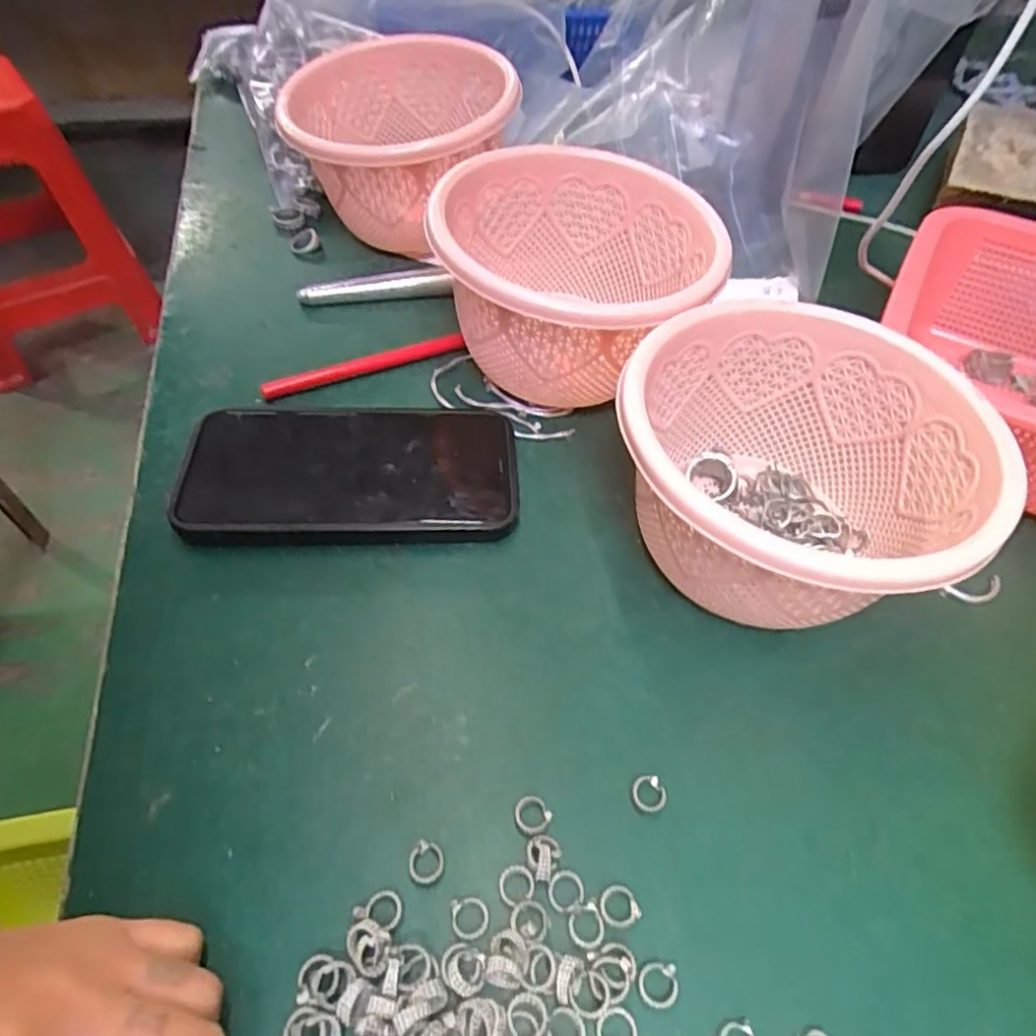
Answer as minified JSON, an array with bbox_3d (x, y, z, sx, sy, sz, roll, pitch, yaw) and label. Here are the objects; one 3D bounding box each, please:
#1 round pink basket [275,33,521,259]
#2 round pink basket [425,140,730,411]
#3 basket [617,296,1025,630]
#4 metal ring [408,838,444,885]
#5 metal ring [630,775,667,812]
[{"bbox_3d":[-0.075,-0.243,0.437,0.138,0.101,0.140,1,52,-2],"label":"round pink basket"},{"bbox_3d":[0.029,-0.119,0.357,0.137,0.098,0.139,1,52,-2],"label":"round pink basket"},{"bbox_3d":[0.120,-0.016,0.291,0.135,0.088,0.143,1,52,-2],"label":"basket"},{"bbox_3d":[-0.032,0.119,0.226,0.012,0.004,0.013,1,52,-2],"label":"metal ring"},{"bbox_3d":[0.049,0.104,0.246,0.013,0.004,0.013,1,52,-2],"label":"metal ring"}]

